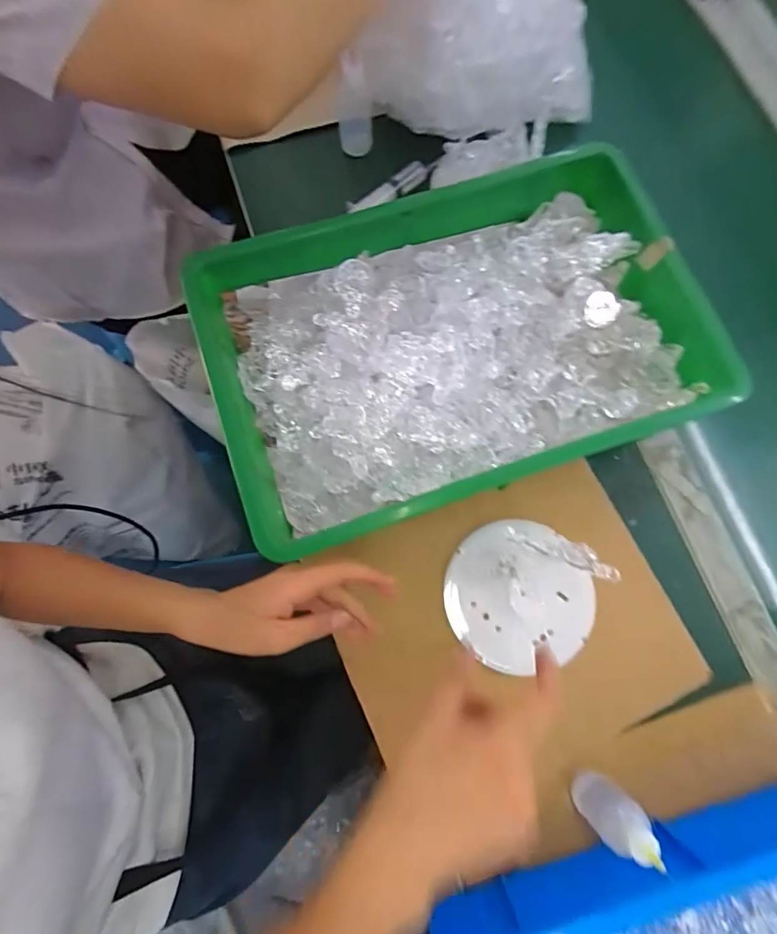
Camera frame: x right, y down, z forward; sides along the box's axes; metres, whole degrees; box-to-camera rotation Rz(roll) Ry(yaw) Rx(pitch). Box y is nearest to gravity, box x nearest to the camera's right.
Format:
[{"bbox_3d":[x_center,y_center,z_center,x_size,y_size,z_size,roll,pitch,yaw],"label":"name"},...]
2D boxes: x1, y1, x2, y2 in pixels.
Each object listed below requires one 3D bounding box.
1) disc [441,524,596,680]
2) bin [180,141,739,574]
[{"bbox_3d":[0.115,0.114,0.413,0.121,0.019,0.124,0,76,-1],"label":"disc"},{"bbox_3d":[0.061,-0.108,0.425,0.400,0.085,0.268,-18,77,-6],"label":"bin"}]

